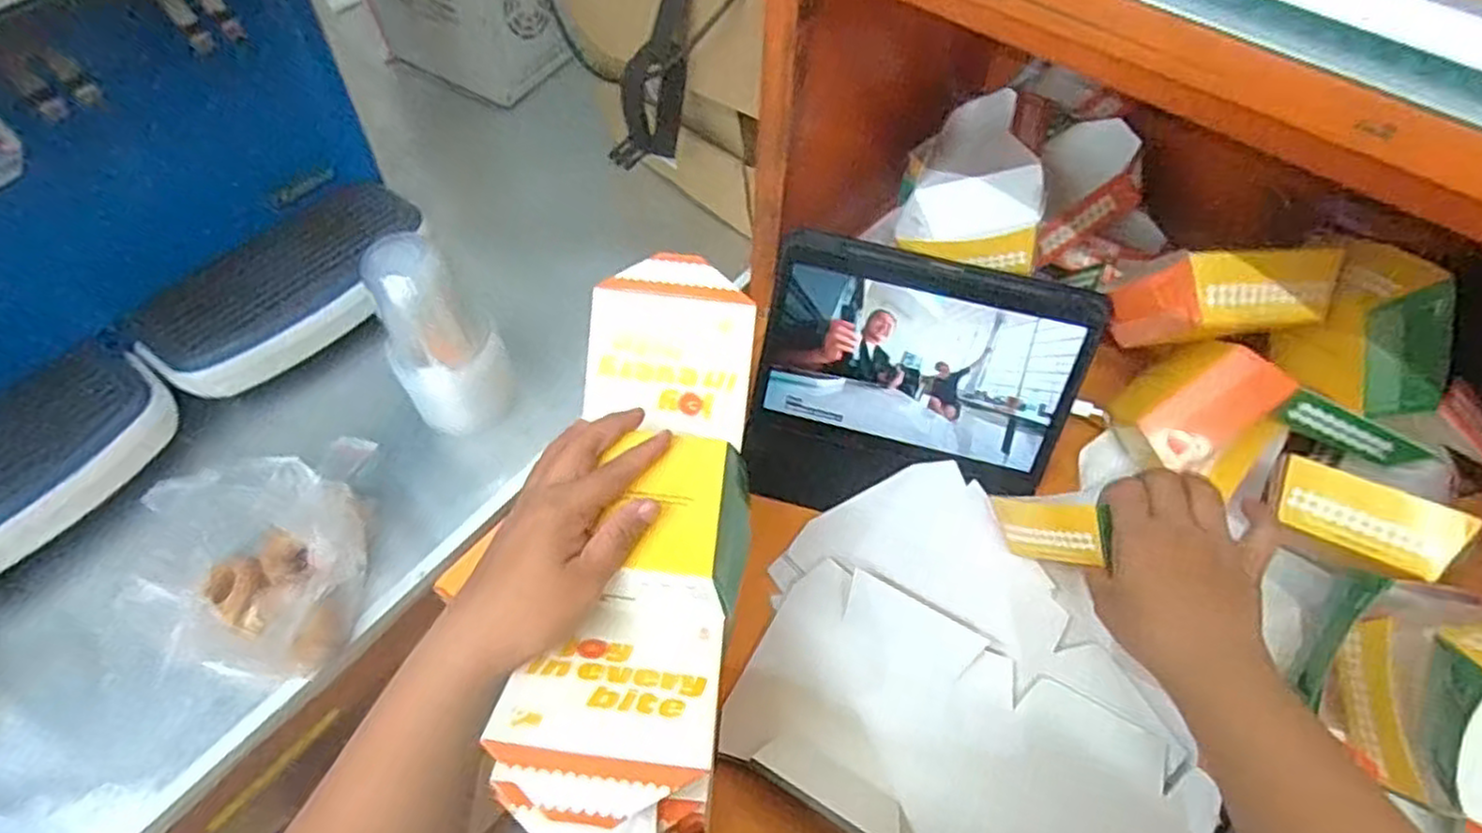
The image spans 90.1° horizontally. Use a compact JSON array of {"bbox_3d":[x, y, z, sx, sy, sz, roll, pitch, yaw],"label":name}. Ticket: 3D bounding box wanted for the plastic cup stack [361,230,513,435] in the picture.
[{"bbox_3d":[-0.252,-0.061,0.617,0.084,0.177,0.063,-1,57,-2],"label":"plastic cup stack"}]

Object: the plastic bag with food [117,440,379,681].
[{"bbox_3d":[-0.341,0.092,0.559,0.154,0.089,0.183,33,62,19],"label":"plastic bag with food"}]

